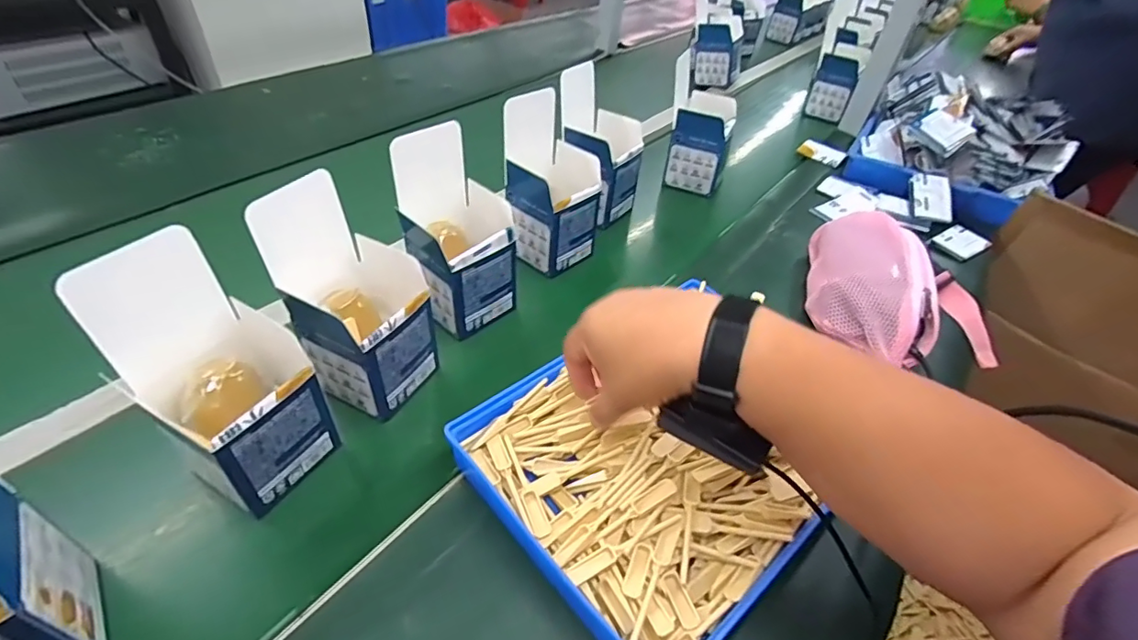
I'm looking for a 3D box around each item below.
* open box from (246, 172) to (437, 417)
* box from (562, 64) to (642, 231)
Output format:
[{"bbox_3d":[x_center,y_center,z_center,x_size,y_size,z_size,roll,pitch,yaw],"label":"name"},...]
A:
[{"bbox_3d":[-0.177,-0.017,0.446,0.099,0.172,0.100,24,46,18],"label":"open box"},{"bbox_3d":[0.042,-0.228,0.704,0.114,0.148,0.100,28,47,21],"label":"box"}]

